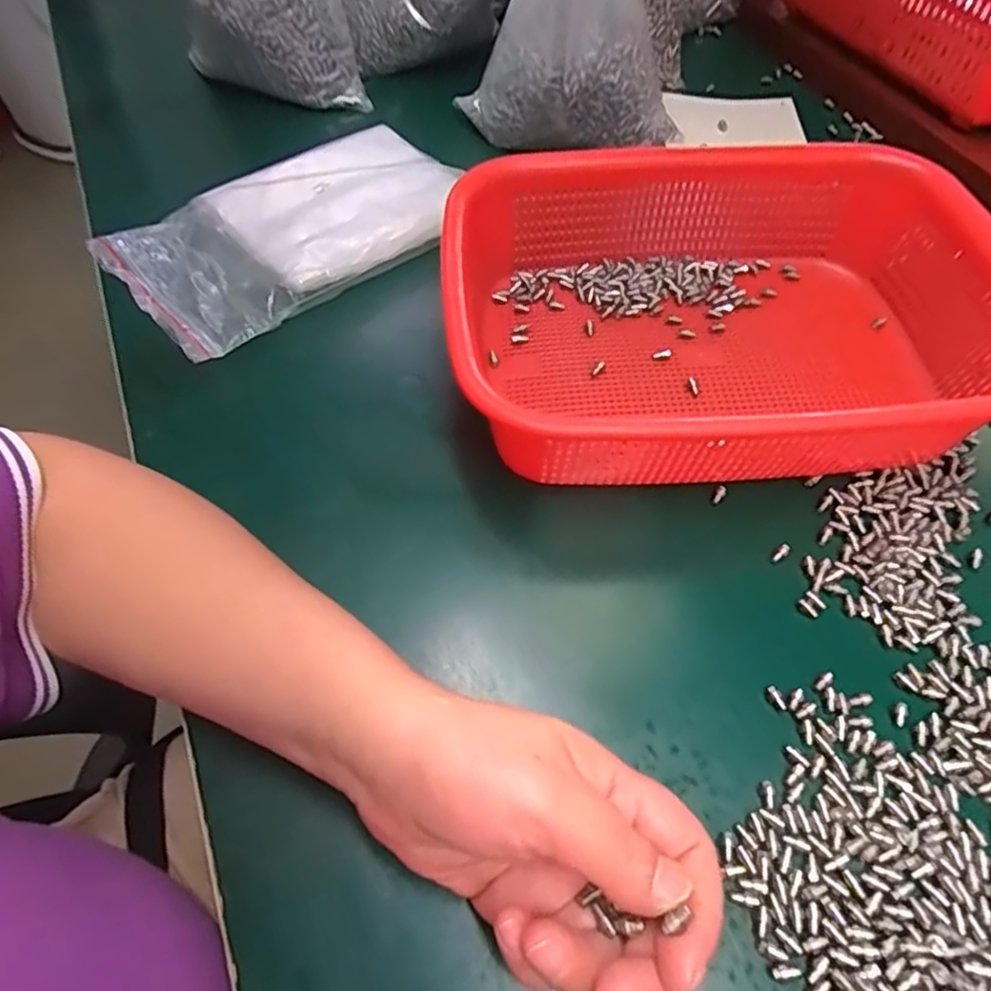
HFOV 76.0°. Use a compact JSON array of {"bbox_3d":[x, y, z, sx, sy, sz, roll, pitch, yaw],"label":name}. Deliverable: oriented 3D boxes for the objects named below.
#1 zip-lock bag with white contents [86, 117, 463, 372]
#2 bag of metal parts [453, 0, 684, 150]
[{"bbox_3d":[-0.143,-0.187,0.448,0.226,0.038,0.160,-34,62,-18],"label":"zip-lock bag with white contents"},{"bbox_3d":[0.060,-0.327,0.412,0.144,0.190,0.072,-16,58,-8],"label":"bag of metal parts"}]

